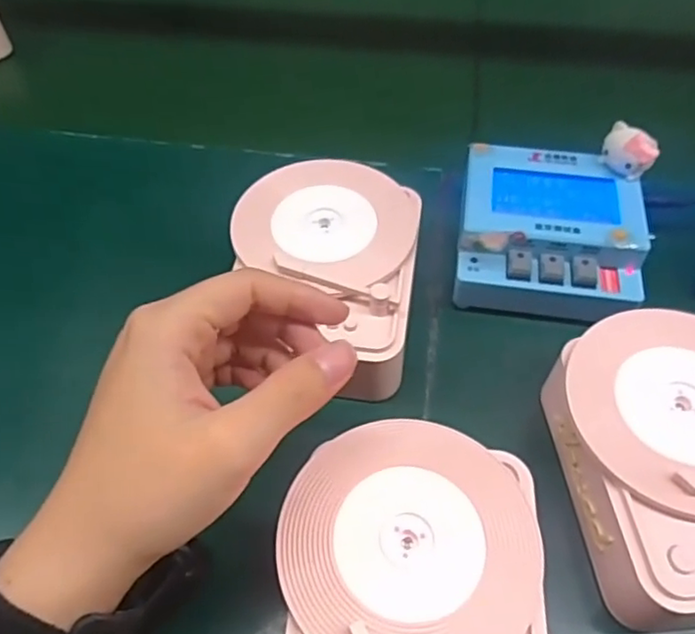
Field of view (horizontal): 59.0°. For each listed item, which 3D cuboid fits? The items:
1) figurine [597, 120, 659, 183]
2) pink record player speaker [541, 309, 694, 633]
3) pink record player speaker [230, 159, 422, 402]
[{"bbox_3d":[0.164,-0.095,0.358,0.030,0.028,0.019,23,58,20],"label":"figurine"},{"bbox_3d":[0.154,0.067,0.280,0.103,0.055,0.133,-7,53,-4],"label":"pink record player speaker"},{"bbox_3d":[-0.013,-0.025,0.343,0.100,0.047,0.131,6,53,8],"label":"pink record player speaker"}]

